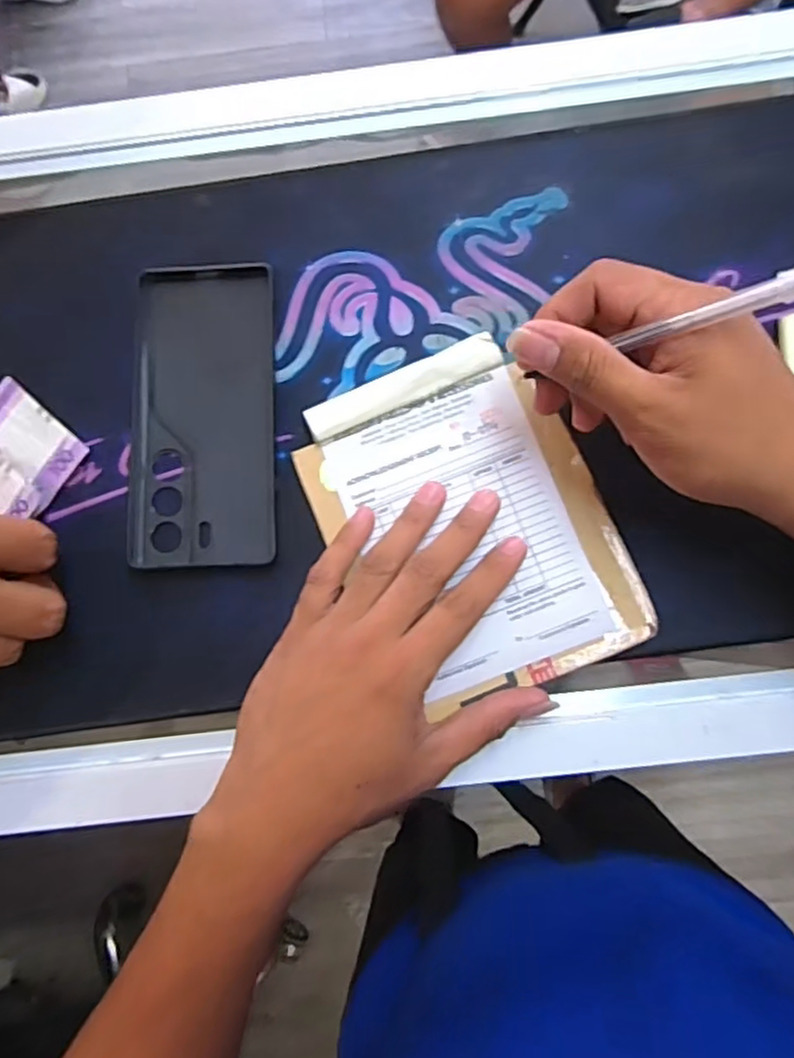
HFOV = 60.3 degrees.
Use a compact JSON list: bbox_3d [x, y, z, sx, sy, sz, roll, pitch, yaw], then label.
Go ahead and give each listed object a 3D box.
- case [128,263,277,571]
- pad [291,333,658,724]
[{"bbox_3d":[-0.104,-0.063,0.367,0.075,0.007,0.166,-3,82,2],"label":"case"},{"bbox_3d":[0.035,-0.004,0.349,0.135,0.007,0.172,-23,82,-1],"label":"pad"}]

